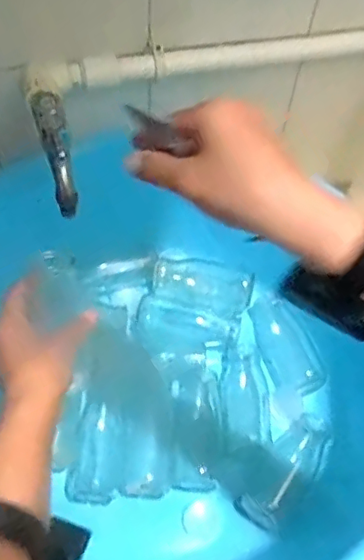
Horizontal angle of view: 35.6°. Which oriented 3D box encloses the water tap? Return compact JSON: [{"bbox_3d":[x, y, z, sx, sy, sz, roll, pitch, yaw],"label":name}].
[{"bbox_3d":[-0.127,-0.142,0.559,0.029,0.081,0.131,-14,60,-12],"label":"water tap"}]

